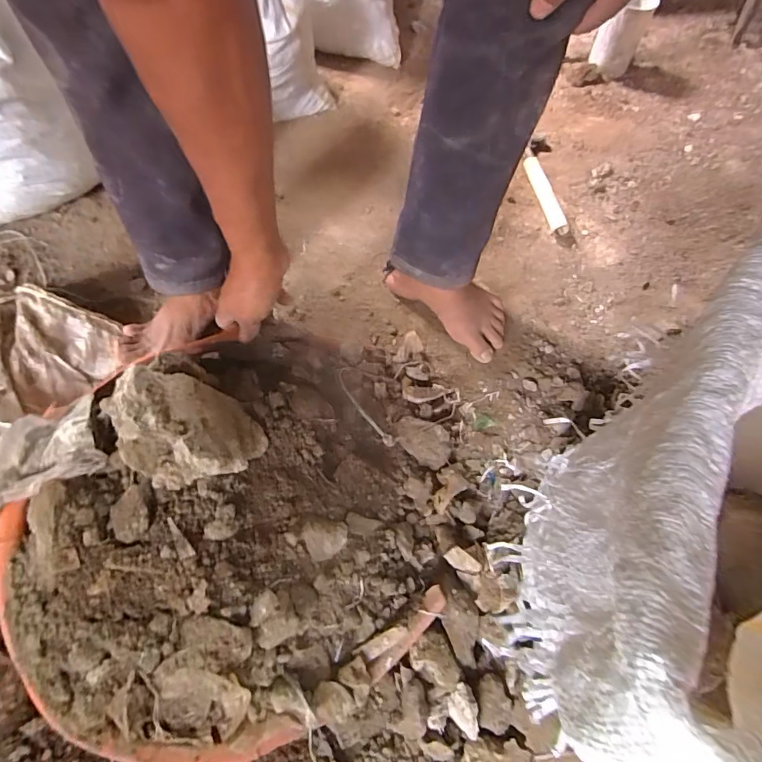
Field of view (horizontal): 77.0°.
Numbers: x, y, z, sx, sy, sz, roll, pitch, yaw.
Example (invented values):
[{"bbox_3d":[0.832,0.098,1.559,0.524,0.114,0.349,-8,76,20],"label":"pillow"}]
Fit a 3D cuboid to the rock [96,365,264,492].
[{"bbox_3d":[-0.183,0.042,0.448,0.105,0.102,0.104,-40,70,-20],"label":"rock"}]

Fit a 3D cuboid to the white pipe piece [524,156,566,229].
[{"bbox_3d":[0.302,-0.347,0.888,0.027,0.030,0.174,-10,63,-7],"label":"white pipe piece"}]

